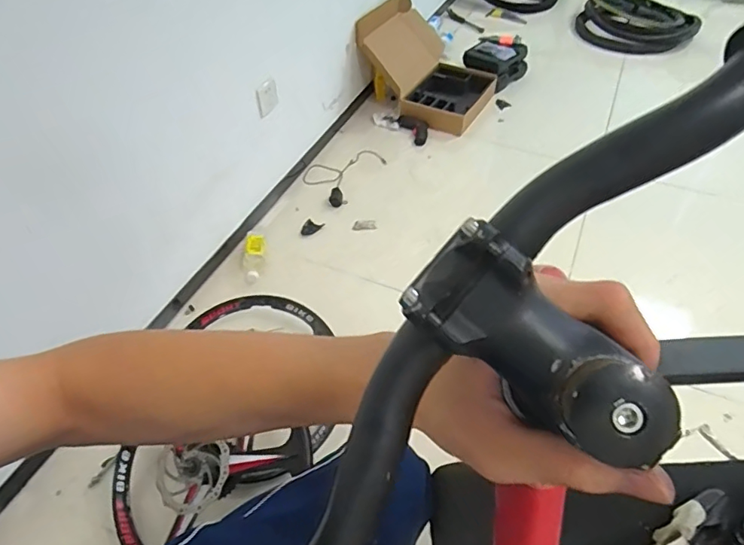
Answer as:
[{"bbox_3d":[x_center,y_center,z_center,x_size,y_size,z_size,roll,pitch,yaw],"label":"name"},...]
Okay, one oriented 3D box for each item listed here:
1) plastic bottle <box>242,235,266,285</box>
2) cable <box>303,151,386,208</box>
[{"bbox_3d":[-0.338,-0.029,1.465,0.064,0.061,0.159,0,59,1],"label":"plastic bottle"},{"bbox_3d":[-0.106,-0.334,1.796,0.227,0.041,0.299,29,53,25],"label":"cable"}]

